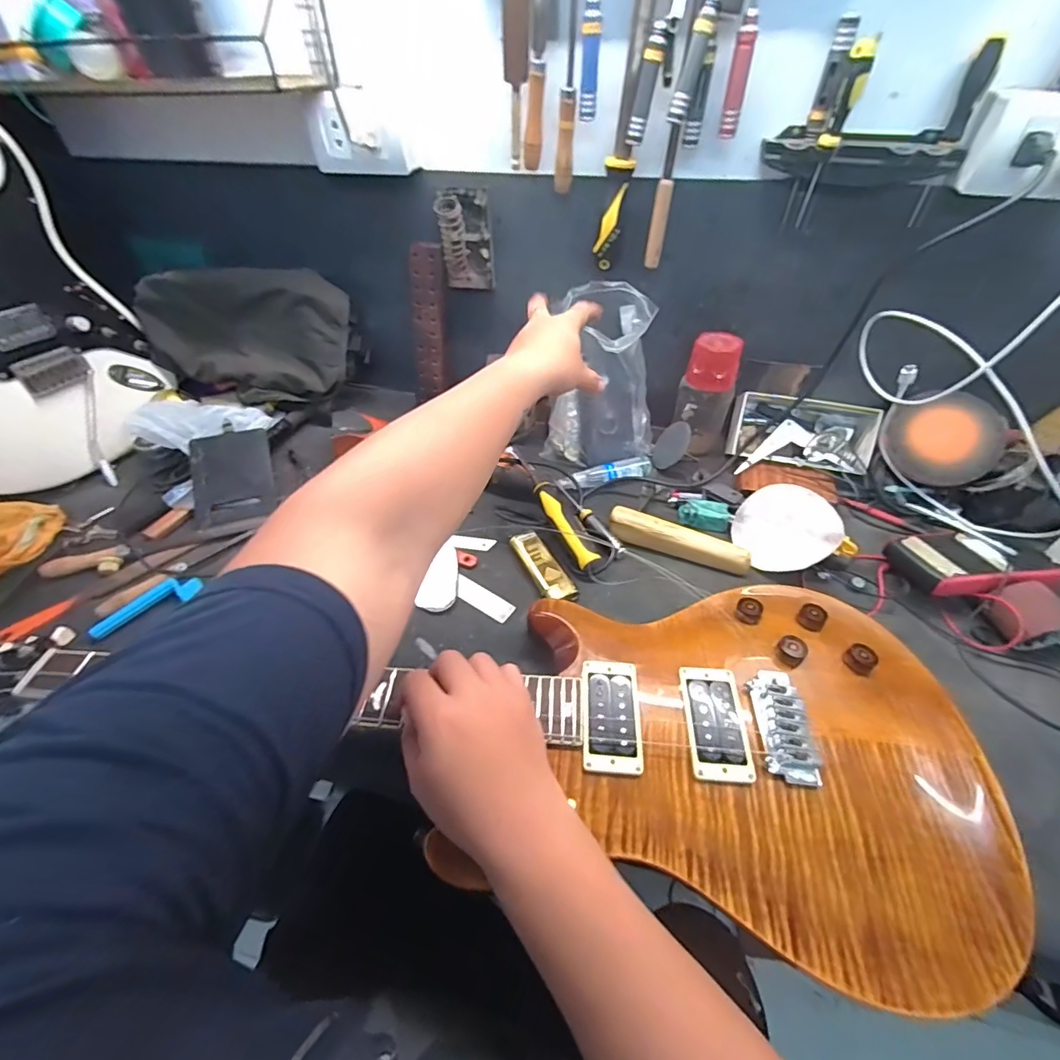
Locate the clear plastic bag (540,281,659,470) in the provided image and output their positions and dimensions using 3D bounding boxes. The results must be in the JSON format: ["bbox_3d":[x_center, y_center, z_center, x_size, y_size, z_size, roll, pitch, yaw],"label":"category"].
[{"bbox_3d":[0.098,-0.203,0.660,0.139,0.235,0.130,20,37,19],"label":"clear plastic bag"}]

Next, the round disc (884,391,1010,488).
[{"bbox_3d":[0.527,-0.115,0.615,0.120,0.111,0.023,24,18,30],"label":"round disc"}]

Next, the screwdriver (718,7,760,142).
[{"bbox_3d":[0.204,-0.442,0.470,0.018,0.090,0.014,11,48,11],"label":"screwdriver"}]

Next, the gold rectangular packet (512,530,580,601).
[{"bbox_3d":[0.014,0.045,0.569,0.036,0.010,0.112,-23,50,-19],"label":"gold rectangular packet"}]

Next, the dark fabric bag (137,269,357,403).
[{"bbox_3d":[-0.425,-0.298,0.740,0.281,0.141,0.153,19,50,18],"label":"dark fabric bag"}]

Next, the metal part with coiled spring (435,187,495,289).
[{"bbox_3d":[-0.082,-0.373,0.630,0.066,0.112,0.052,-6,47,-5],"label":"metal part with coiled spring"}]

